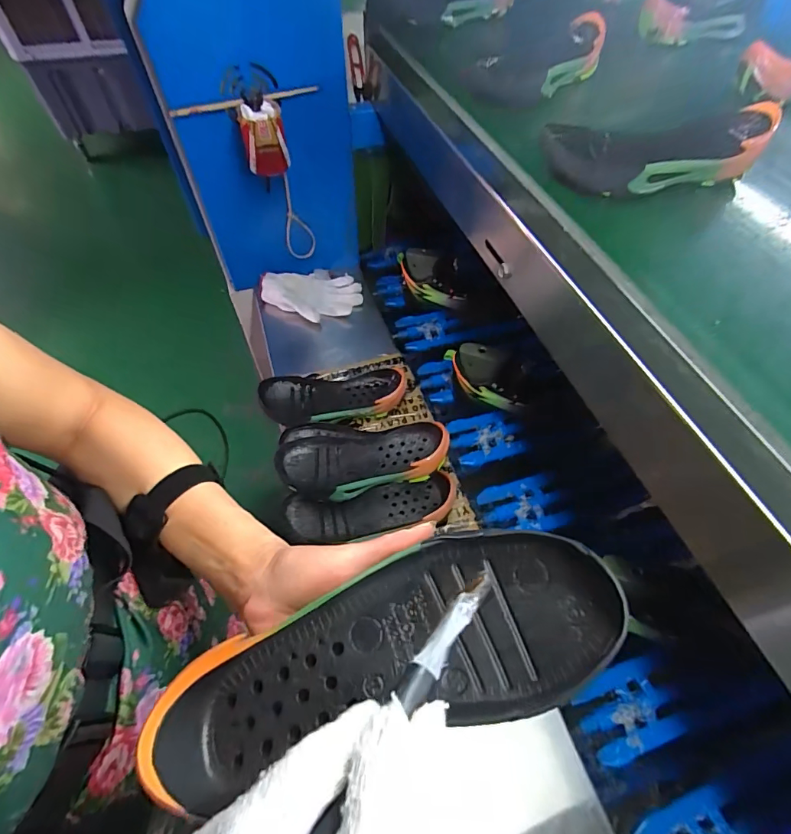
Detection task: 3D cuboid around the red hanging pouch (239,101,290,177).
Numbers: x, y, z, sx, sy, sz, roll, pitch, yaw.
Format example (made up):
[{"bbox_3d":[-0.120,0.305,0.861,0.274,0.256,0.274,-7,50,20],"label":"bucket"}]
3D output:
[{"bbox_3d":[-0.209,-0.443,0.710,0.066,0.089,0.053,-11,57,-8],"label":"red hanging pouch"}]

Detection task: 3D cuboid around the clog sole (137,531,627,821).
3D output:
[{"bbox_3d":[-0.005,0.125,0.232,0.239,0.045,0.097,-19,57,2],"label":"clog sole"}]

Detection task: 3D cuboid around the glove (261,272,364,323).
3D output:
[{"bbox_3d":[-0.171,-0.250,0.906,0.203,0.039,0.121,1,56,0],"label":"glove"}]

